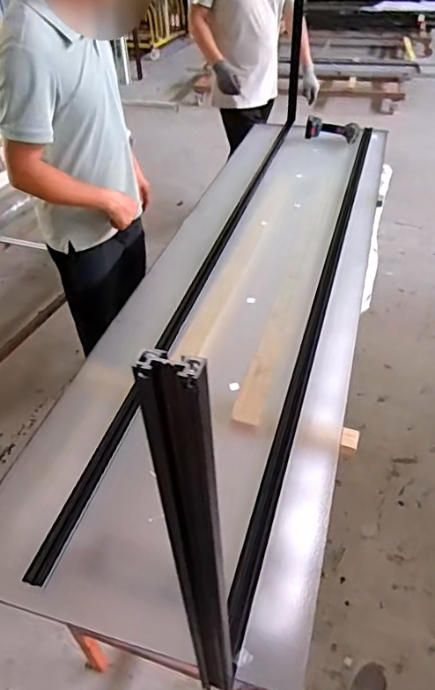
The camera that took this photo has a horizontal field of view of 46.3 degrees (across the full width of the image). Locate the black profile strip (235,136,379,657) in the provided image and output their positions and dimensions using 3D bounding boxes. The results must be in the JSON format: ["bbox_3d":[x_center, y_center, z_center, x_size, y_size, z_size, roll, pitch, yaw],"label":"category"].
[{"bbox_3d":[0.319,-0.227,1.402,0.038,0.025,1.944,10,42,15],"label":"black profile strip"}]

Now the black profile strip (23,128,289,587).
[{"bbox_3d":[0.000,-0.283,1.492,0.048,0.022,1.977,9,42,14],"label":"black profile strip"}]

